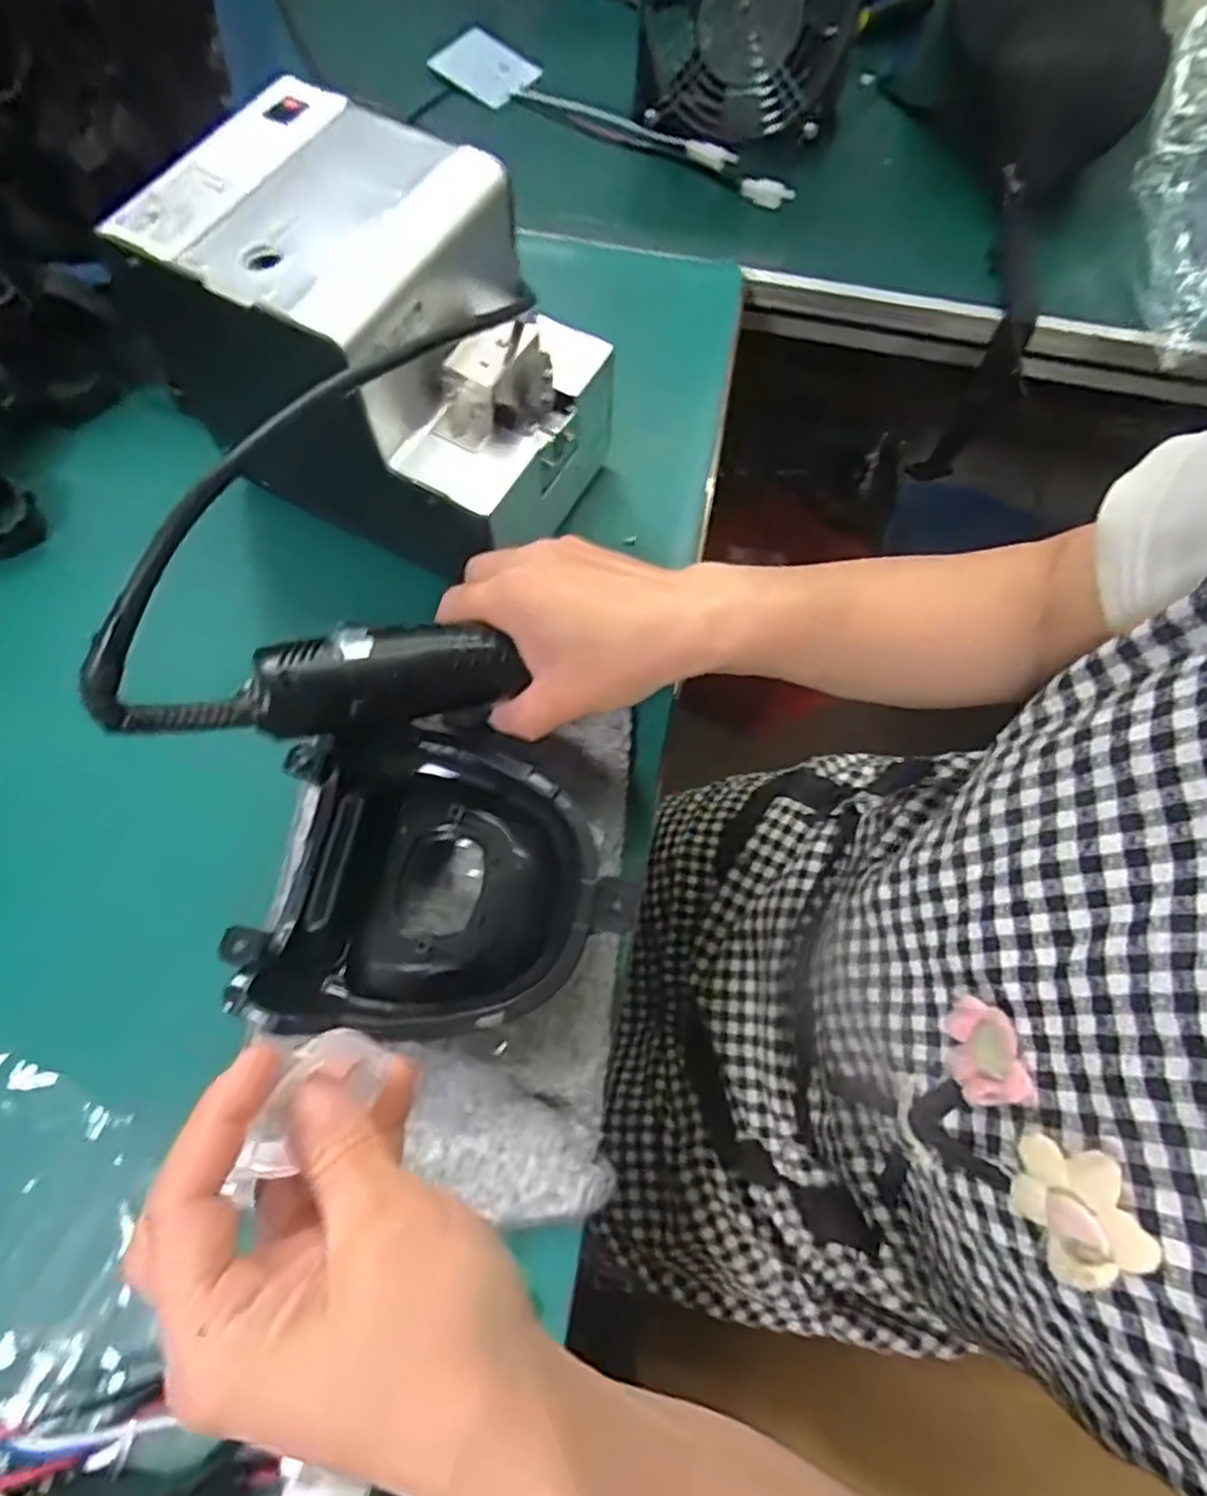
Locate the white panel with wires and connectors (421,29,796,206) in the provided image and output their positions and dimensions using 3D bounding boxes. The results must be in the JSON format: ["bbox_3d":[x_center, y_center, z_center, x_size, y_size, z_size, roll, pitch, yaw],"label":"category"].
[{"bbox_3d":[0.012,-0.496,0.557,0.307,0.026,0.052,29,71,8],"label":"white panel with wires and connectors"}]

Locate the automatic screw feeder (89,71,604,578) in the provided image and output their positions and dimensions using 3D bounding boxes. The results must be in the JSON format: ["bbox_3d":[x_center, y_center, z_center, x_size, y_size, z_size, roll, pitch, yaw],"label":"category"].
[{"bbox_3d":[-0.104,-0.191,0.354,0.181,0.142,0.130,28,71,7],"label":"automatic screw feeder"}]

